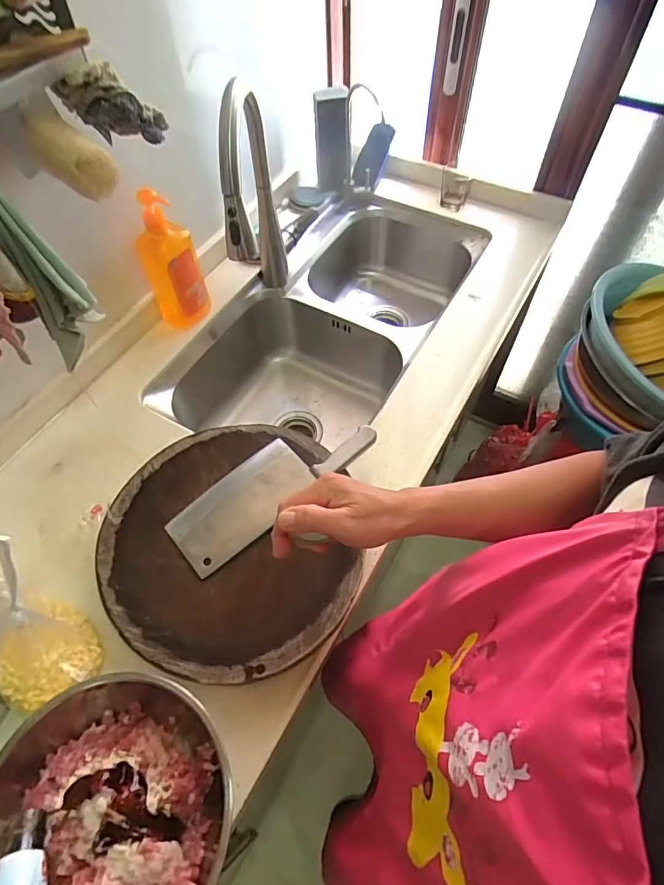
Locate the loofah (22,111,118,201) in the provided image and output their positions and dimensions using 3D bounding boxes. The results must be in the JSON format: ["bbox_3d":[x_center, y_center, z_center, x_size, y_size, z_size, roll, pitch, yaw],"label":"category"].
[{"bbox_3d":[-0.287,-0.314,0.530,0.101,0.049,0.052,36,82,3],"label":"loofah"}]

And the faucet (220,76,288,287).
[{"bbox_3d":[-0.131,-0.381,0.858,0.066,0.395,0.311,-4,59,-1],"label":"faucet"}]

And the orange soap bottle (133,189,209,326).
[{"bbox_3d":[-0.290,-0.313,0.870,0.096,0.257,0.052,-17,60,-9],"label":"orange soap bottle"}]

